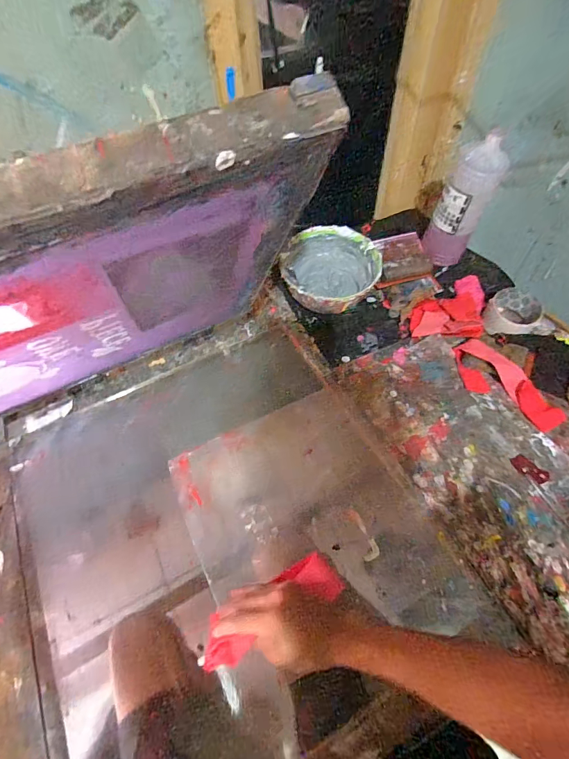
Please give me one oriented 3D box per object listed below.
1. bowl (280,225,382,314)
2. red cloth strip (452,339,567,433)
[{"bbox_3d":[0.087,-0.187,0.712,0.161,0.101,0.171,-2,56,3],"label":"bowl"},{"bbox_3d":[0.350,0.004,0.613,0.068,0.023,0.182,-37,61,-20],"label":"red cloth strip"}]

